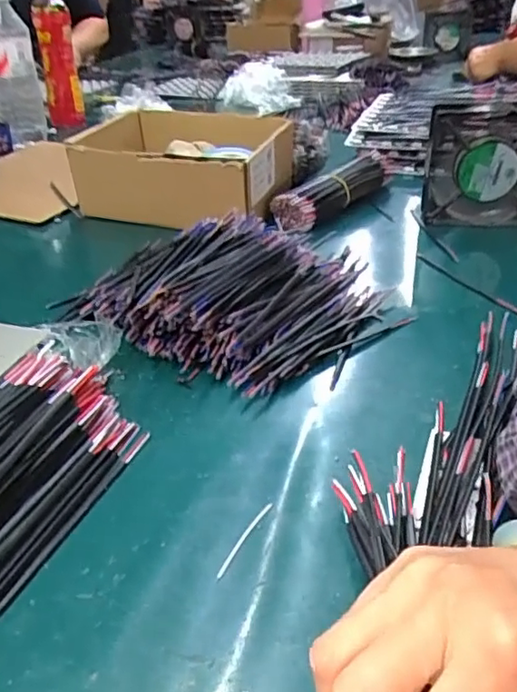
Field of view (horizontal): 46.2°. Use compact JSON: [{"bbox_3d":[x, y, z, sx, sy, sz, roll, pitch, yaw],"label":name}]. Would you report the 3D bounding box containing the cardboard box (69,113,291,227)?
[{"bbox_3d":[-0.084,-0.212,0.720,0.226,0.082,0.179,9,34,16],"label":"cardboard box"}]

